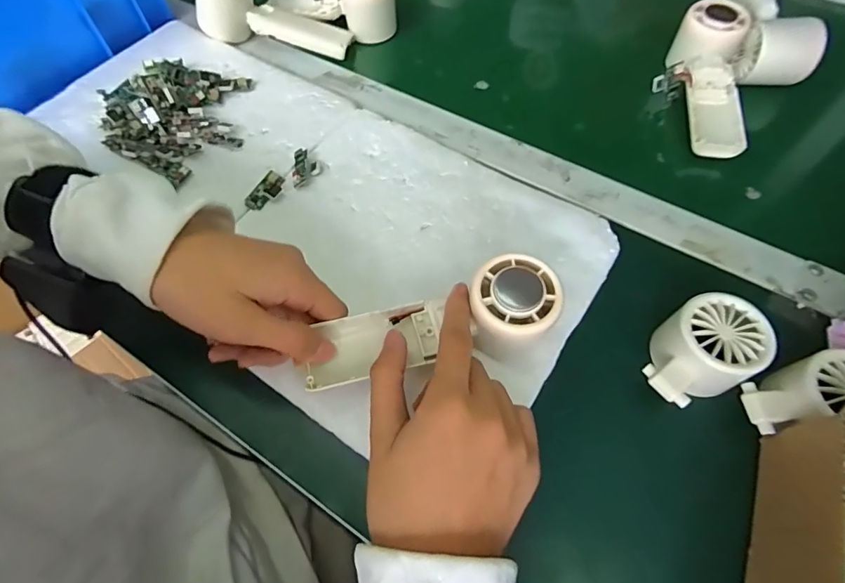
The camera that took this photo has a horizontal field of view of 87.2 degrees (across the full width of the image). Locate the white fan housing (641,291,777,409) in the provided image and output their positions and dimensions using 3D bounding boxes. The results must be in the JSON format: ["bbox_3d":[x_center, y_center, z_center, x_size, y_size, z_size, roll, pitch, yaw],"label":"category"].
[{"bbox_3d":[0.178,0.041,0.286,0.073,0.044,0.053,-29,64,-13],"label":"white fan housing"}]

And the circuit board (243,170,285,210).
[{"bbox_3d":[-0.131,-0.085,0.376,0.019,0.007,0.041,25,65,15],"label":"circuit board"}]

